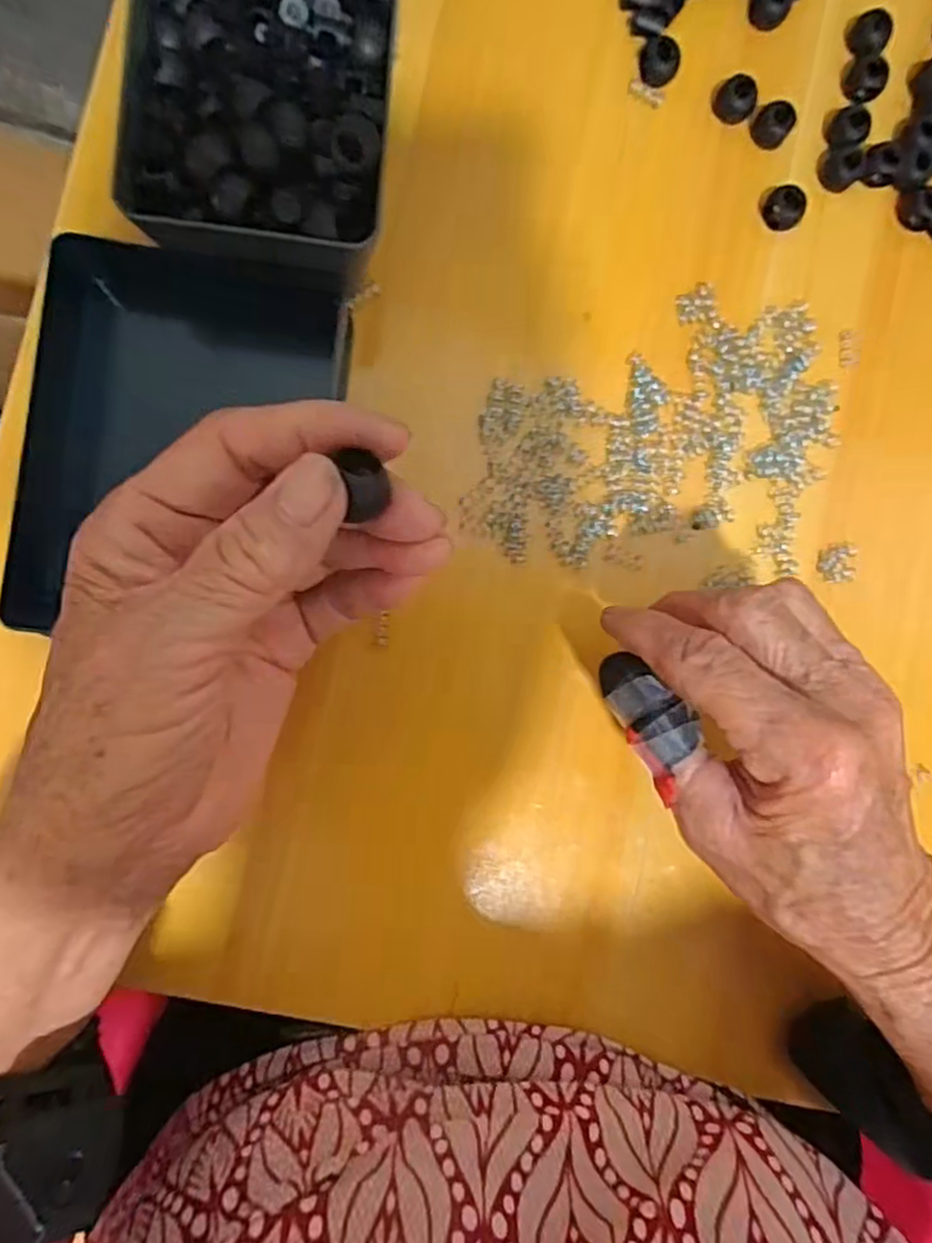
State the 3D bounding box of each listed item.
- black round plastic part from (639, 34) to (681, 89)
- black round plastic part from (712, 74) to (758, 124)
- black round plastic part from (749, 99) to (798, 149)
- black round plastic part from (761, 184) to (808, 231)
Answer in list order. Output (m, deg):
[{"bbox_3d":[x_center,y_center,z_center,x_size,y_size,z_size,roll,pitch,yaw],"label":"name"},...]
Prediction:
[{"bbox_3d":[0.084,-0.243,0.305,0.016,0.009,0.016,0,89,-6],"label":"black round plastic part"},{"bbox_3d":[0.119,-0.229,0.307,0.018,0.011,0.014,28,86,-5],"label":"black round plastic part"},{"bbox_3d":[0.136,-0.220,0.310,0.015,0.012,0.016,0,89,-6],"label":"black round plastic part"},{"bbox_3d":[0.141,-0.183,0.309,0.015,0.013,0.018,-37,92,-5],"label":"black round plastic part"}]

